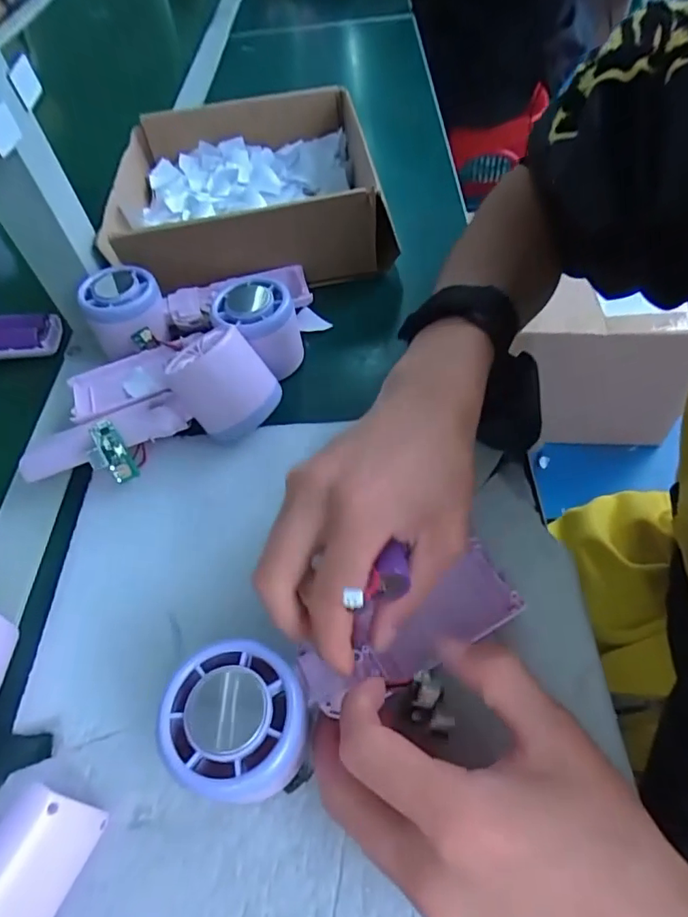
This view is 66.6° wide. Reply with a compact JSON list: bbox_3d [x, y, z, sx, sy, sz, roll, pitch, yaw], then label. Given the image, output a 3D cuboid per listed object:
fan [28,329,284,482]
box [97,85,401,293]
[{"bbox_3d":[-0.129,-0.037,0.338,0.167,0.051,0.089,-21,55,4],"label":"fan"},{"bbox_3d":[-0.087,-0.239,0.465,0.216,0.067,0.214,-12,55,-3],"label":"box"}]

